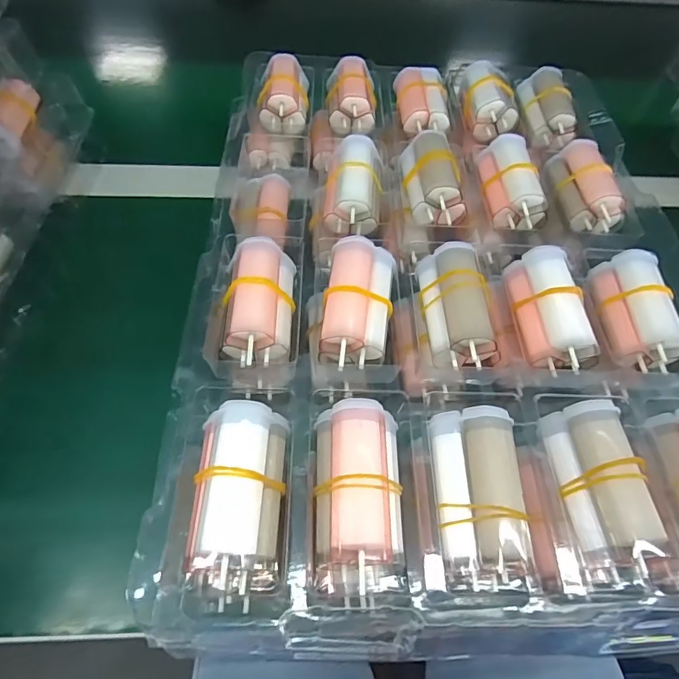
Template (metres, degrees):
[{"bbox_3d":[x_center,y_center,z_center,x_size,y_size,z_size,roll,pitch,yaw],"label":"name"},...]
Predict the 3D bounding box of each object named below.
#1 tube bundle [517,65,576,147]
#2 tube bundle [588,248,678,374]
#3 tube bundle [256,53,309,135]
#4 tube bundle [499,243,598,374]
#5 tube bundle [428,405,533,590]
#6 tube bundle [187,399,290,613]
[{"bbox_3d":[0.161,-0.184,0.365,0.032,0.024,0.069,0,56,-3],"label":"tube bundle"},{"bbox_3d":[0.165,-0.015,0.256,0.034,0.024,0.066,-26,48,34],"label":"tube bundle"},{"bbox_3d":[-0.042,-0.189,0.358,0.035,0.025,0.065,1,56,-2],"label":"tube bundle"},{"bbox_3d":[0.112,-0.017,0.250,0.030,0.024,0.067,-2,56,-4],"label":"tube bundle"},{"bbox_3d":[0.056,0.066,0.197,0.030,0.038,0.067,1,56,-2],"label":"tube bundle"},{"bbox_3d":[-0.039,0.062,0.188,0.031,0.024,0.073,2,56,-2],"label":"tube bundle"}]

